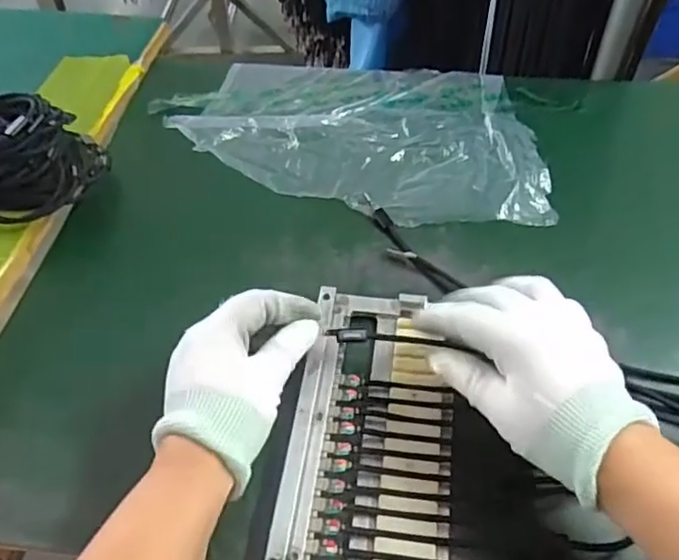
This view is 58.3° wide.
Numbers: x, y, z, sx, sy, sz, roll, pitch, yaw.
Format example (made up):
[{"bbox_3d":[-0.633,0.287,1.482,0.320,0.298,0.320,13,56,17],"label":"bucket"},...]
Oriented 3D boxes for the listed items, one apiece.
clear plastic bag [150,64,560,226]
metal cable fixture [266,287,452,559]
[{"bbox_3d":[0.006,-0.149,0.573,0.365,0.037,0.219,4,51,6],"label":"clear plastic bag"},{"bbox_3d":[0.012,0.175,0.336,0.097,0.044,0.384,2,61,4],"label":"metal cable fixture"}]

